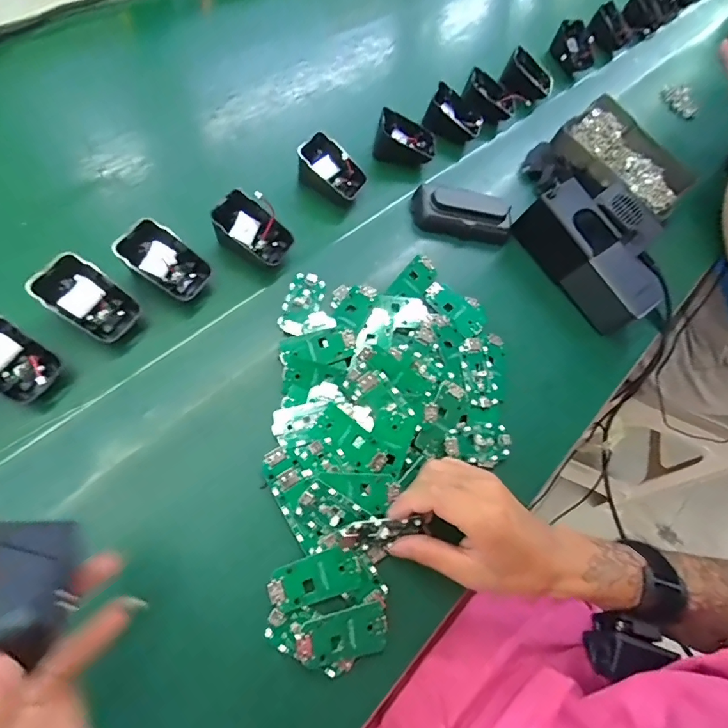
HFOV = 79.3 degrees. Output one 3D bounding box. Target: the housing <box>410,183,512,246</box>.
[{"bbox_3d":[0.105,-0.157,0.462,0.105,0.031,0.047,8,62,-13],"label":"housing"}]

